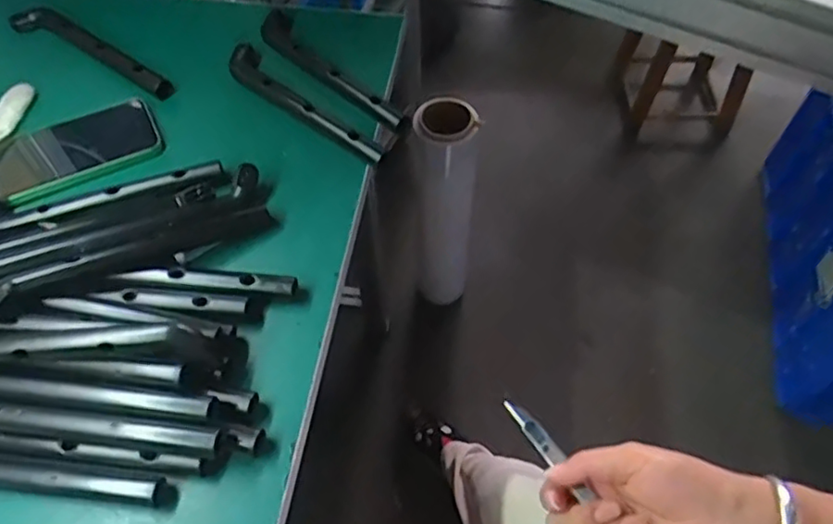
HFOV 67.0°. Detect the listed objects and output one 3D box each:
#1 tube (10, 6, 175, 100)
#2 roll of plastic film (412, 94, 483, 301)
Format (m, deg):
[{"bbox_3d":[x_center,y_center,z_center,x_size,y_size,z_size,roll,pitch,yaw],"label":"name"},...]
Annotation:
[{"bbox_3d":[-0.376,-0.248,0.726,0.239,0.019,0.045,31,63,18],"label":"tube"},{"bbox_3d":[0.051,-0.094,1.201,0.116,0.508,0.085,7,58,5],"label":"roll of plastic film"}]

